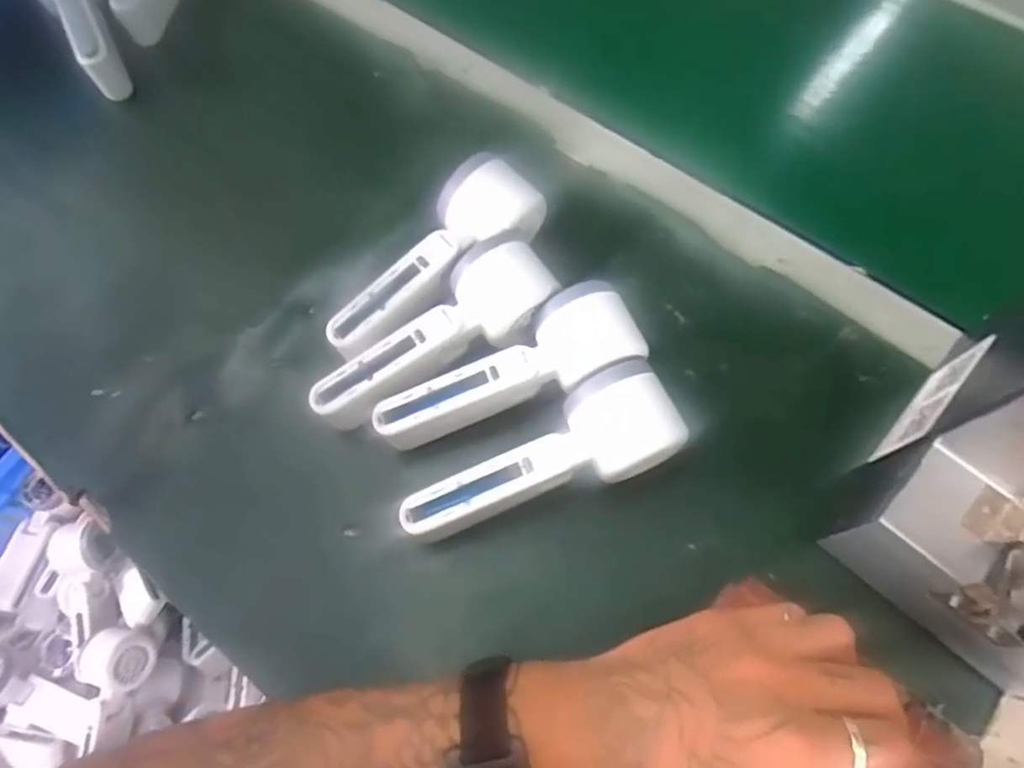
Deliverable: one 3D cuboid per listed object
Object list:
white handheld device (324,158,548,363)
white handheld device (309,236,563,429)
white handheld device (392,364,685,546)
[{"bbox_3d":[-0.052,-0.083,0.413,0.168,0.058,0.051,-36,71,-12],"label":"white handheld device"},{"bbox_3d":[-0.045,-0.027,0.390,0.164,0.050,0.055,-38,71,-13],"label":"white handheld device"},{"bbox_3d":[0.018,0.049,0.370,0.162,0.040,0.057,-27,69,-9],"label":"white handheld device"}]

